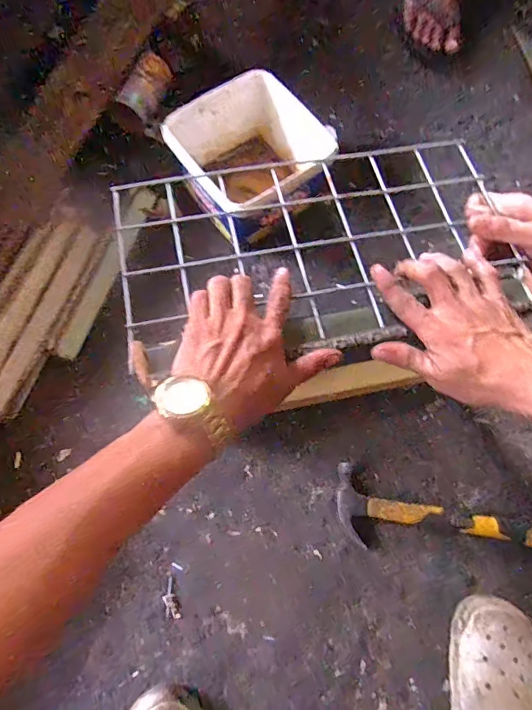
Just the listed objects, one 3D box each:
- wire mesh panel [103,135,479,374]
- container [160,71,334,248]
[{"bbox_3d":[0.052,-0.113,0.446,0.394,0.012,0.208,-10,69,-6],"label":"wire mesh panel"},{"bbox_3d":[-0.028,-0.292,0.670,0.195,0.107,0.185,-43,82,-12],"label":"container"}]

